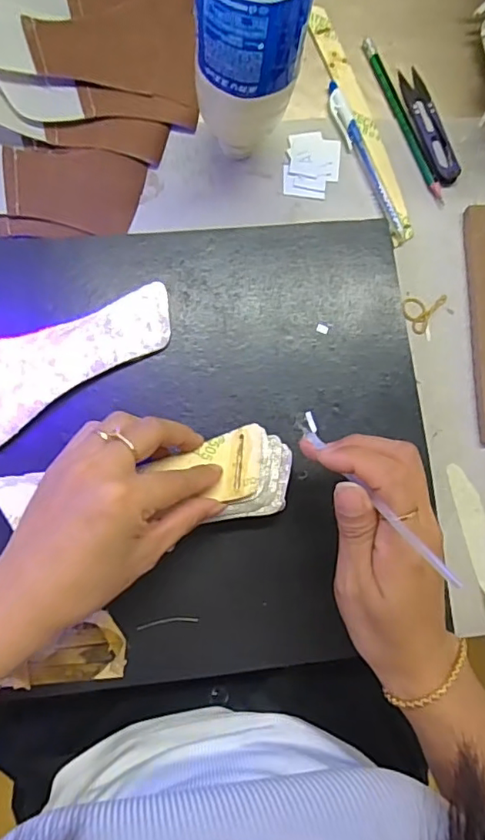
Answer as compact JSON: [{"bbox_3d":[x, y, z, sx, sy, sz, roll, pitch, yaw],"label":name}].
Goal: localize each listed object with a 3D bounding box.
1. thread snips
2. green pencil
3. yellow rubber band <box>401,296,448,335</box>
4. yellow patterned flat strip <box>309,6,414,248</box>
[{"bbox_3d":[0.148,-0.235,0.436,0.024,0.007,0.102,-15,86,-6],"label":"thread snips"},{"bbox_3d":[0.128,-0.237,0.434,0.011,0.005,0.147,-21,86,-6],"label":"green pencil"},{"bbox_3d":[0.136,-0.086,0.416,0.026,0.004,0.037,36,83,0],"label":"yellow rubber band"},{"bbox_3d":[0.094,-0.232,0.432,0.022,0.004,0.198,-20,86,-6],"label":"yellow patterned flat strip"}]

